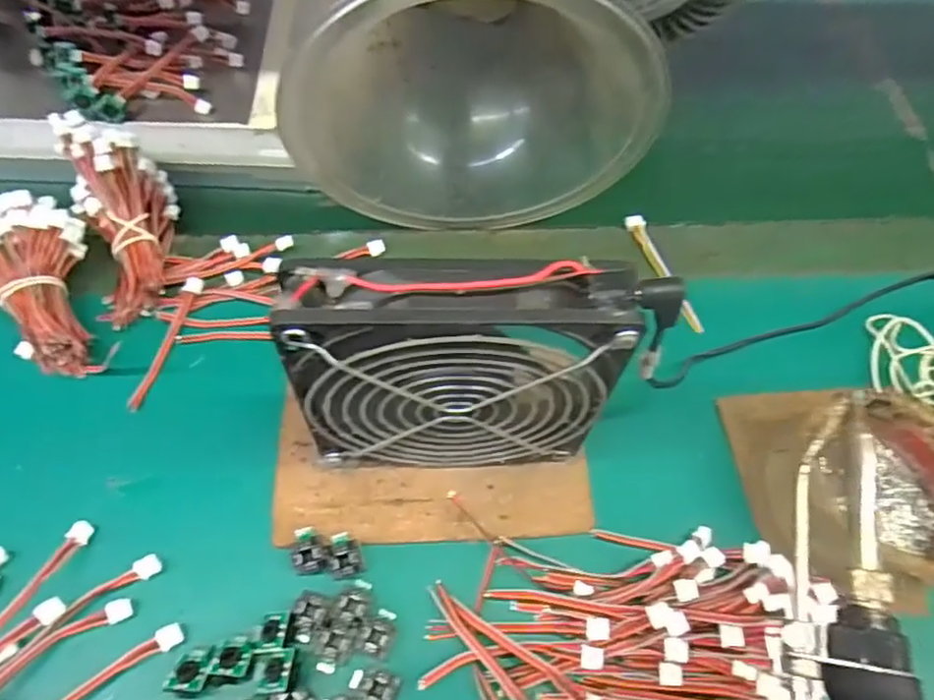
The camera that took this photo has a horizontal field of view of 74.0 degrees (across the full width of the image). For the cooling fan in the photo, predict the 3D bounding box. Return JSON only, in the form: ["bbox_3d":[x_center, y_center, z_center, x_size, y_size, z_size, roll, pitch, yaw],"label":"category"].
[{"bbox_3d":[-0.001,0.013,0.243,0.122,0.130,0.027,-1,60,-4],"label":"cooling fan"}]

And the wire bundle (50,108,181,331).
[{"bbox_3d":[-0.185,-0.072,0.336,0.046,0.036,0.116,-14,82,-13],"label":"wire bundle"}]

